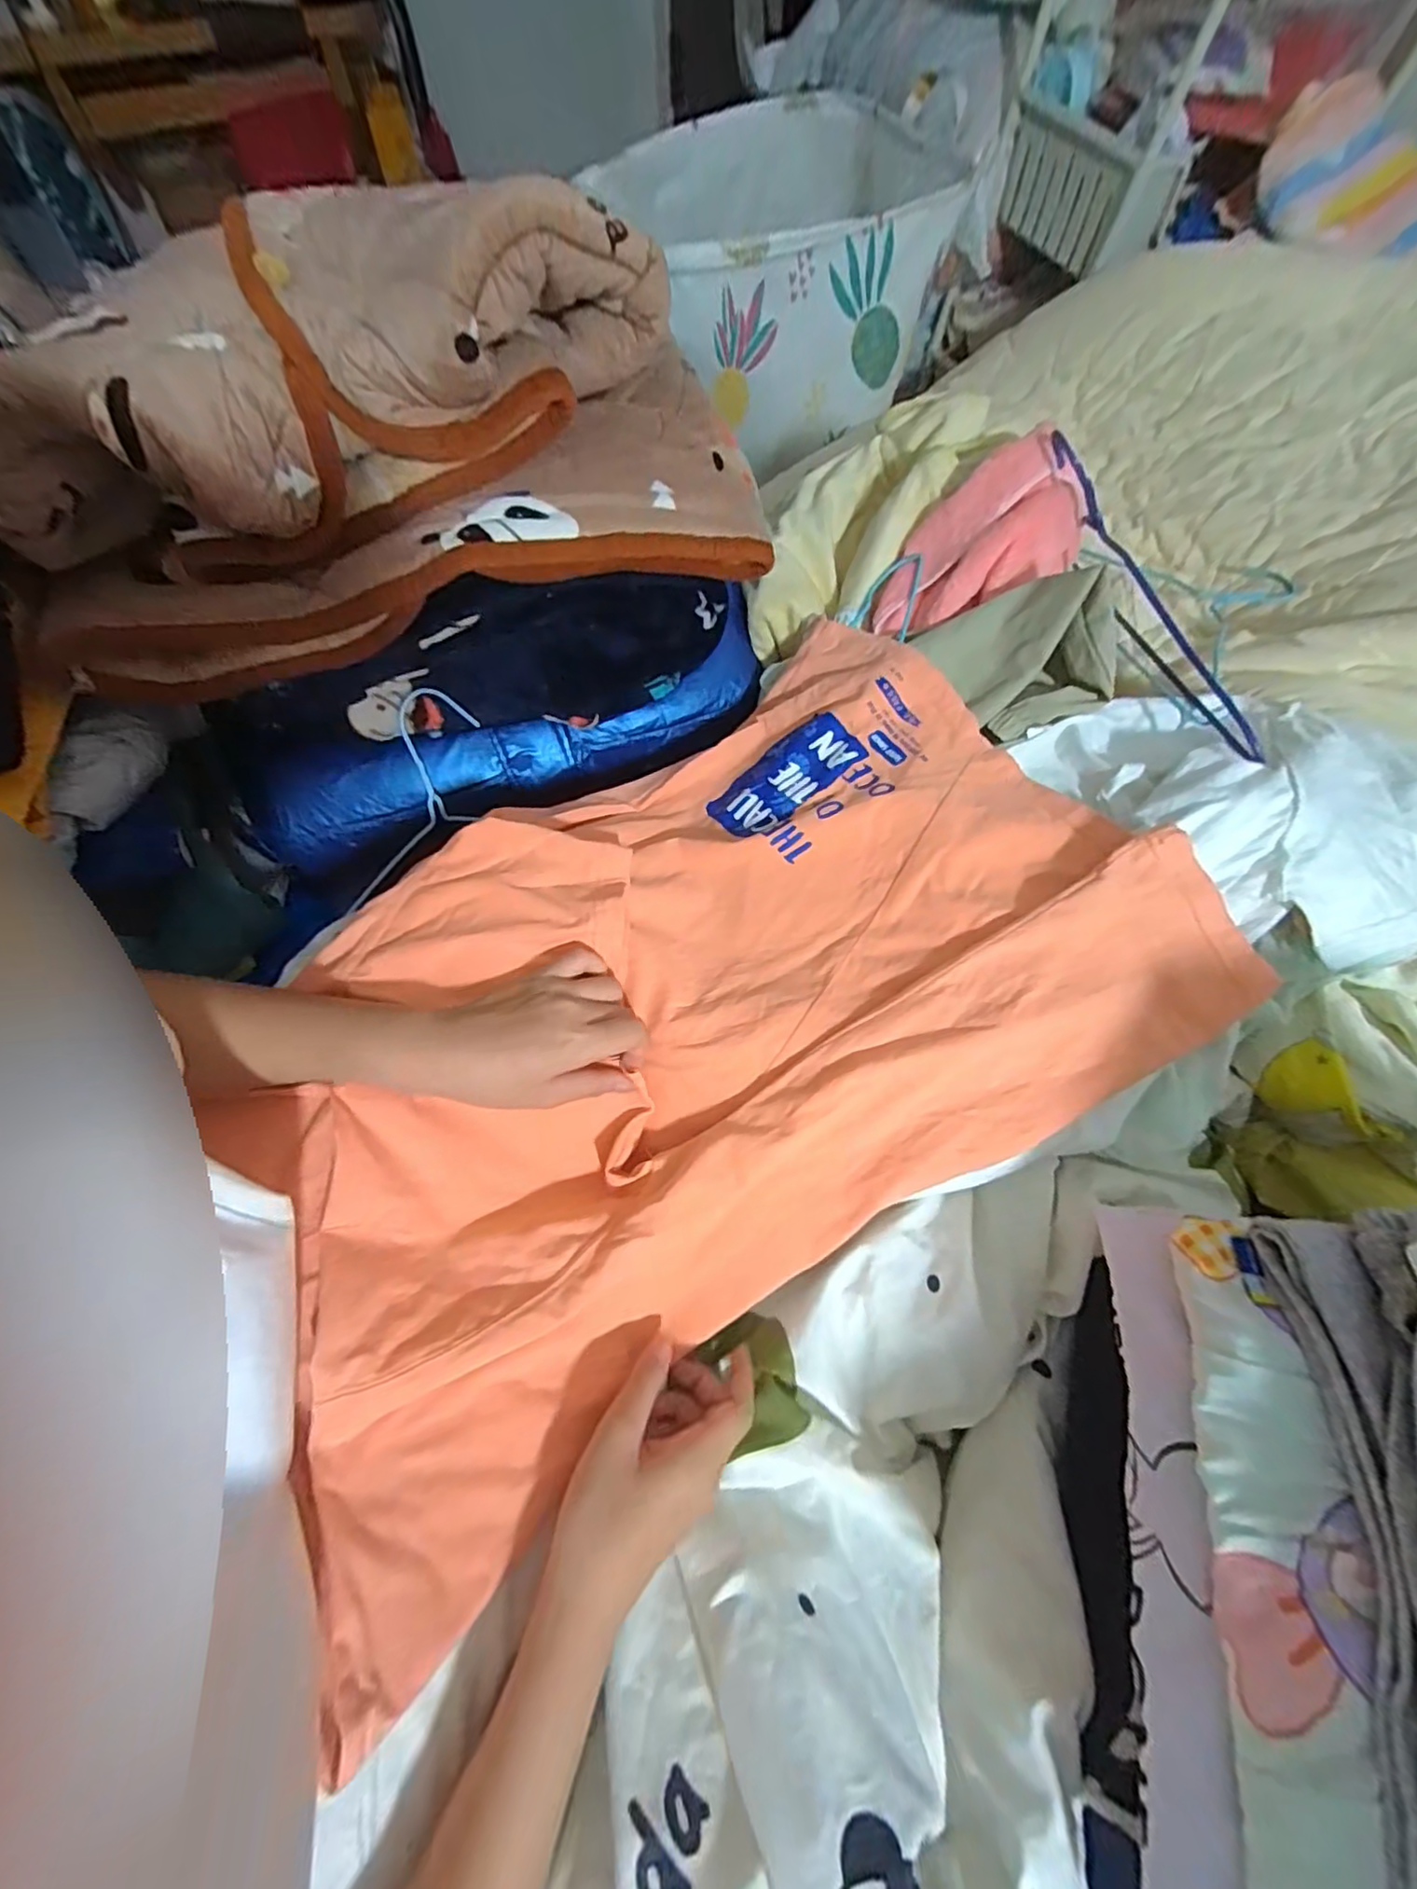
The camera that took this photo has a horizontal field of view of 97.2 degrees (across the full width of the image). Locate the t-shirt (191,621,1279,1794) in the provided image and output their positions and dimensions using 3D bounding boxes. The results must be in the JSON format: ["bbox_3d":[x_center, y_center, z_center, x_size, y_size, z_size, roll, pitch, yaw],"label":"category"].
[{"bbox_3d":[-0.007,0.041,0.410,0.585,0.103,0.379,-31,69,-14],"label":"t-shirt"}]

